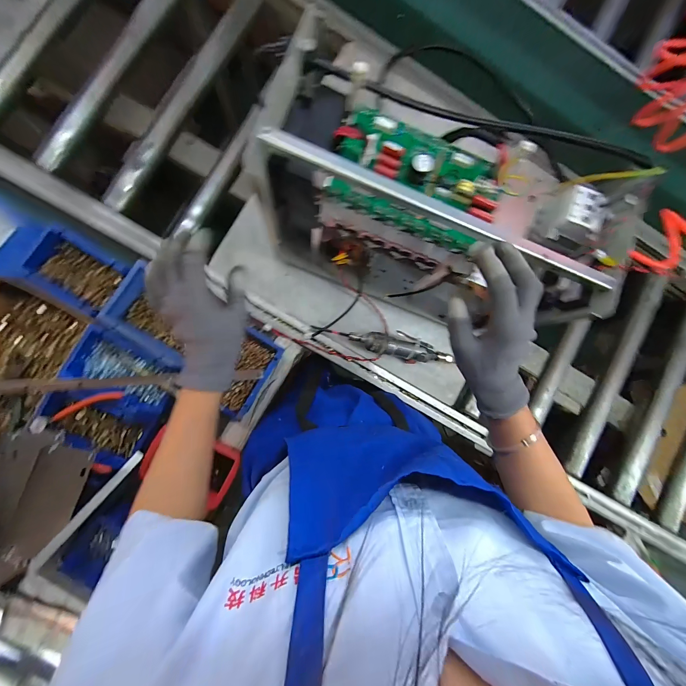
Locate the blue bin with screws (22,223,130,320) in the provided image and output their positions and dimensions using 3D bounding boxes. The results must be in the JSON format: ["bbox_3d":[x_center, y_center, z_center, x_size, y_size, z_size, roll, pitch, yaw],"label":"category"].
[{"bbox_3d":[-0.452,-0.120,0.507,0.140,0.059,0.102,29,85,-6],"label":"blue bin with screws"}]

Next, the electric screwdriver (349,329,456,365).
[{"bbox_3d":[0.107,0.004,0.610,0.186,0.047,0.056,17,86,-7],"label":"electric screwdriver"}]

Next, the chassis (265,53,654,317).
[{"bbox_3d":[0.122,-0.191,0.483,0.452,0.308,0.172,18,86,-7],"label":"chassis"}]

